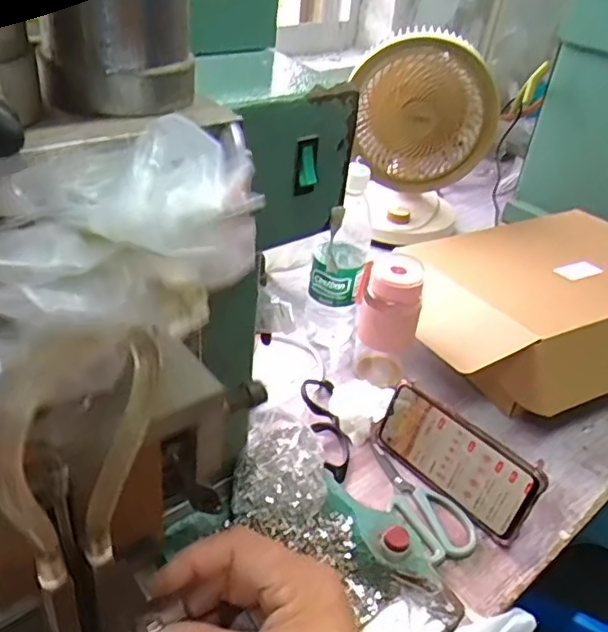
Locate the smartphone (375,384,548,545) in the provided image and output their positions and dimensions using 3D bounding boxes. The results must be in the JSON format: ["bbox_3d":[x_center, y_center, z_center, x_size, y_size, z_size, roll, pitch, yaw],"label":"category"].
[{"bbox_3d":[0.143,0.136,0.595,0.011,0.079,0.165,-8,34,-47],"label":"smartphone"}]

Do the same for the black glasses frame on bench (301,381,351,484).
[{"bbox_3d":[0.023,0.110,0.661,0.042,0.021,0.145,0,35,-9],"label":"black glasses frame on bench"}]

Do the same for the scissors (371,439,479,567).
[{"bbox_3d":[0.106,0.174,0.597,0.059,0.006,0.142,-16,40,-28],"label":"scissors"}]

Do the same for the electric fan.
[{"bbox_3d":[0.172,-0.273,0.966,0.210,0.302,0.140,5,35,-1],"label":"electric fan"}]

